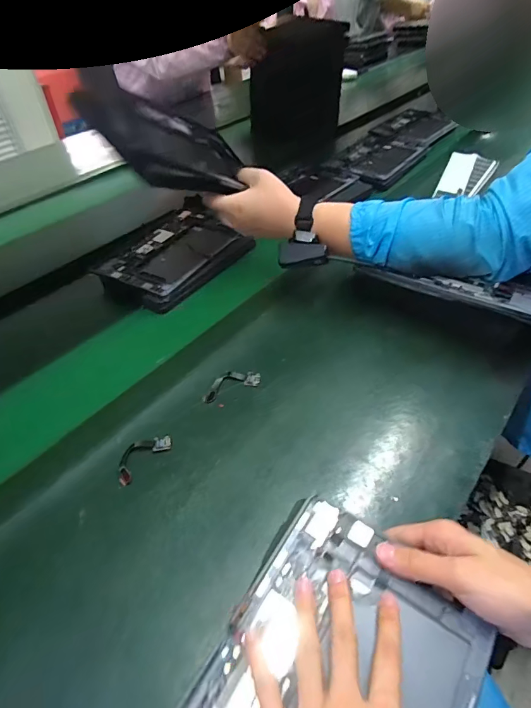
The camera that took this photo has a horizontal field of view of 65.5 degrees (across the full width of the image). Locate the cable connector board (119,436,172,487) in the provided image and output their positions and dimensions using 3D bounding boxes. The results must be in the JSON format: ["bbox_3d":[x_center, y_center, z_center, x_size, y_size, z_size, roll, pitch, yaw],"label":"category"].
[{"bbox_3d":[-0.142,0.112,0.465,0.037,0.014,0.071,29,53,29],"label":"cable connector board"}]

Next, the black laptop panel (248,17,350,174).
[{"bbox_3d":[0.093,-0.752,1.232,0.274,0.373,0.019,-9,45,-5],"label":"black laptop panel"}]

